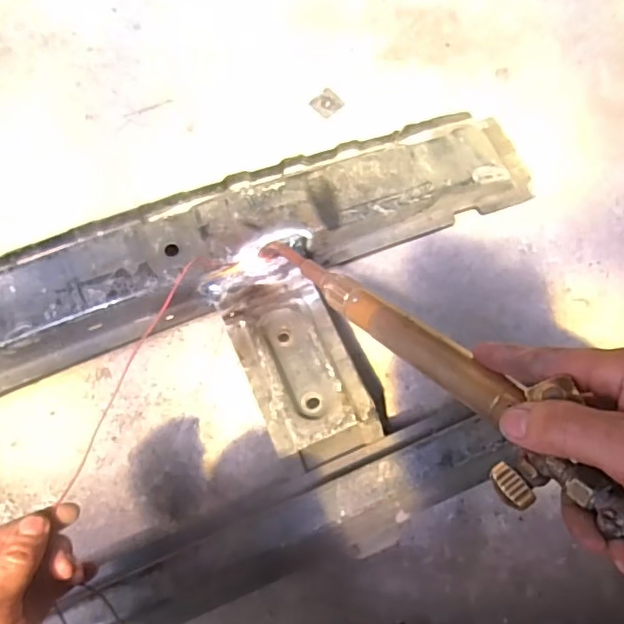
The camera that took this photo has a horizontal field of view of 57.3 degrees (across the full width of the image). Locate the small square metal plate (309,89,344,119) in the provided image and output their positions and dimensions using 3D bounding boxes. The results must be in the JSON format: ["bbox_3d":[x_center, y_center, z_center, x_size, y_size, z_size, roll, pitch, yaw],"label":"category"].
[{"bbox_3d":[0.019,-0.256,0.700,0.031,0.004,0.034,40,77,12],"label":"small square metal plate"}]

